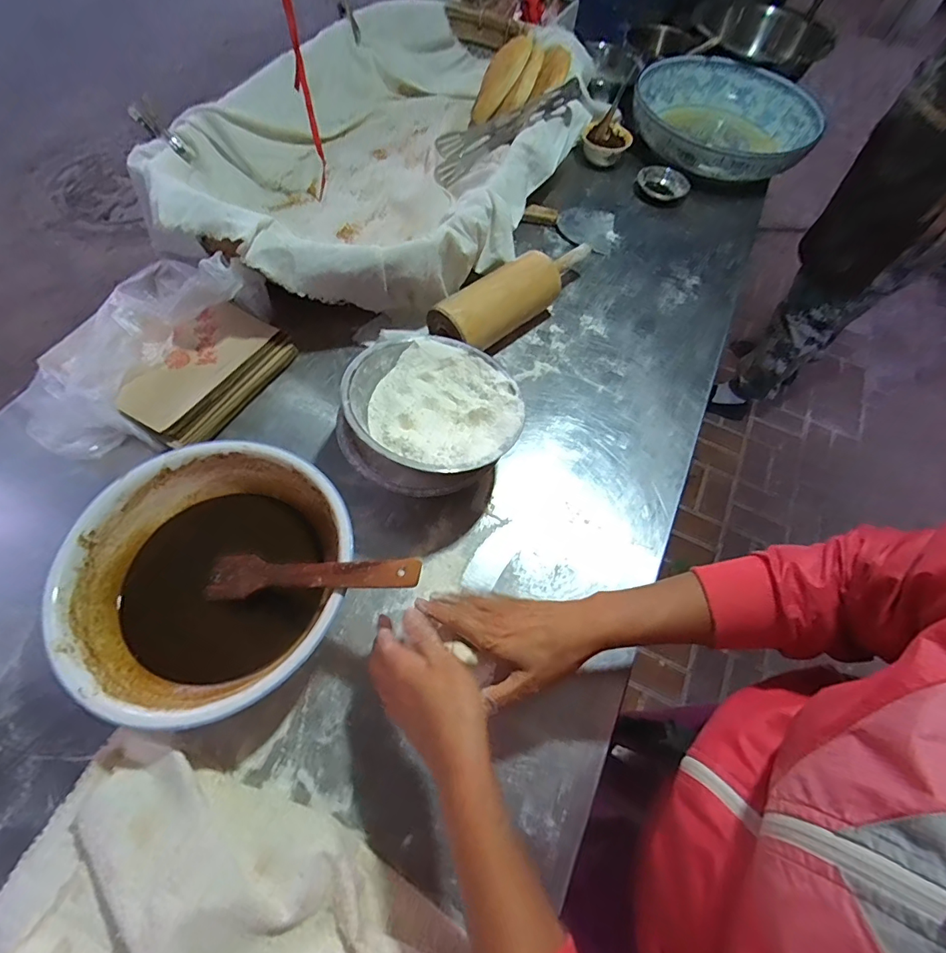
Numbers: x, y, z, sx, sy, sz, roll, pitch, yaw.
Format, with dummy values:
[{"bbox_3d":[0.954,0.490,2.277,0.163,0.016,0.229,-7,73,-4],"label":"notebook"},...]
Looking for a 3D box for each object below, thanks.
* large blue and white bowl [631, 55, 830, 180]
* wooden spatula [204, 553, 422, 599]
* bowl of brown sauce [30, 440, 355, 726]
[{"bbox_3d":[0.502,-0.714,0.957,0.348,0.110,0.381,2,61,-4],"label":"large blue and white bowl"},{"bbox_3d":[-0.152,0.090,0.440,0.227,0.008,0.041,-5,55,18],"label":"wooden spatula"},{"bbox_3d":[-0.242,0.098,0.461,0.244,0.103,0.245,2,61,-4],"label":"bowl of brown sauce"}]

